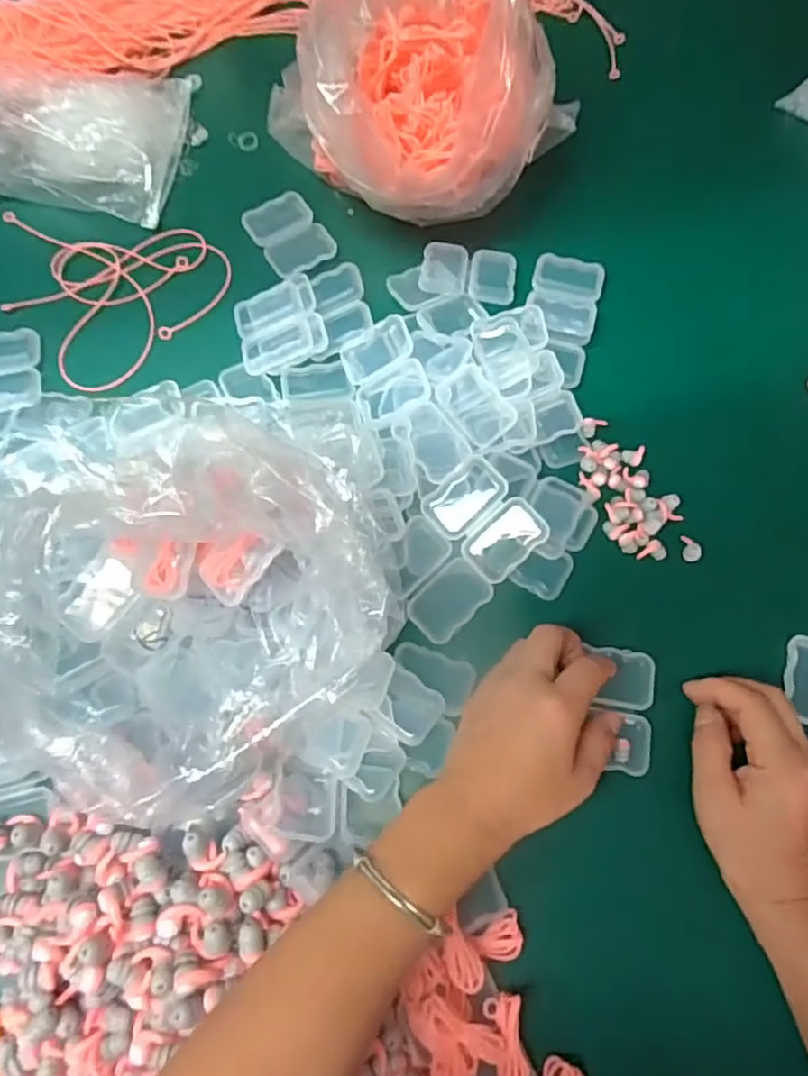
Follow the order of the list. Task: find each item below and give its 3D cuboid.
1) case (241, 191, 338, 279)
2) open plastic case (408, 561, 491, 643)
[{"bbox_3d":[-0.095,-0.255,0.544,0.057,0.008,0.075,-34,74,-12],"label":"case"},{"bbox_3d":[0.030,0.042,0.438,0.054,0.016,0.035,-40,75,-14],"label":"open plastic case"}]

